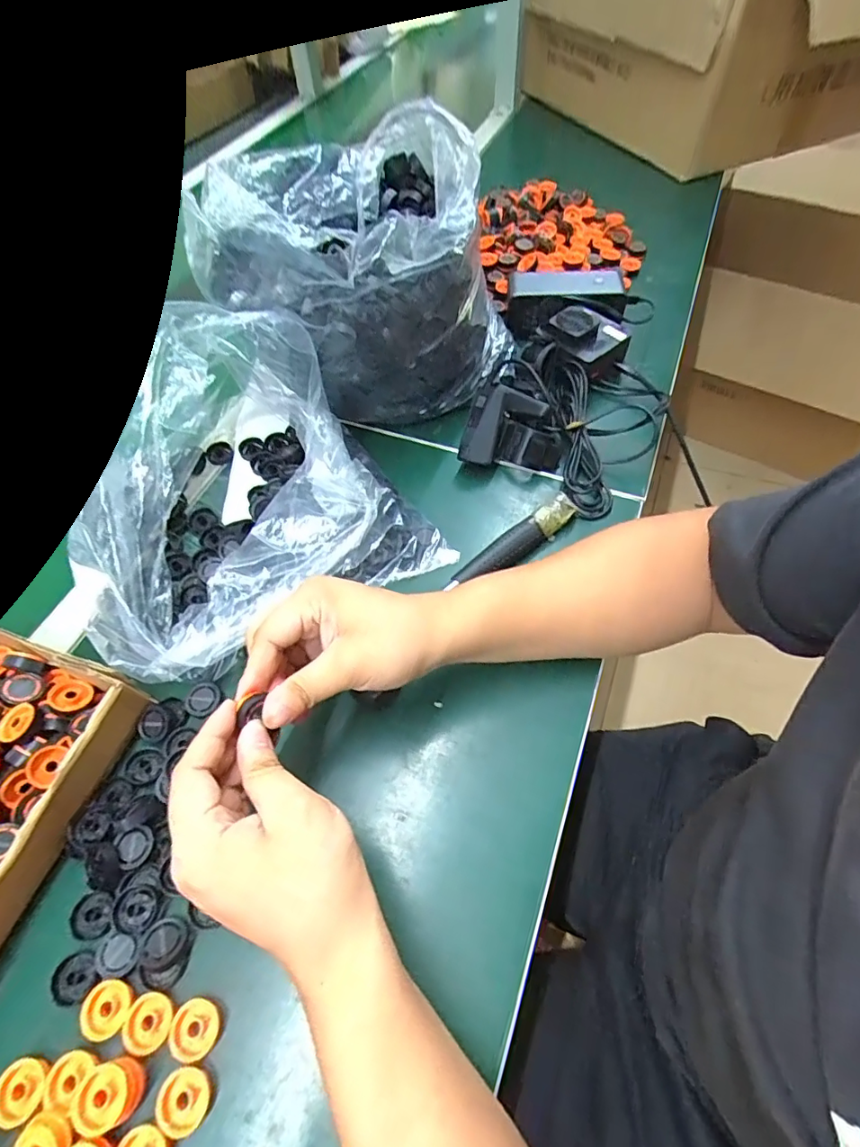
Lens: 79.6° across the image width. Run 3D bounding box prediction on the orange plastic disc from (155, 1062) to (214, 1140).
[{"bbox_3d":[-0.128,0.273,0.268,0.026,0.005,0.025,-2,57,2],"label":"orange plastic disc"}]

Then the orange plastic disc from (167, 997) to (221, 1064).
[{"bbox_3d":[-0.129,0.250,0.283,0.025,0.006,0.024,-2,57,2],"label":"orange plastic disc"}]

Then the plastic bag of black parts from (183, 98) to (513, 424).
[{"bbox_3d":[-0.048,-0.277,0.501,0.207,0.190,0.229,-30,60,-15],"label":"plastic bag of black parts"}]

